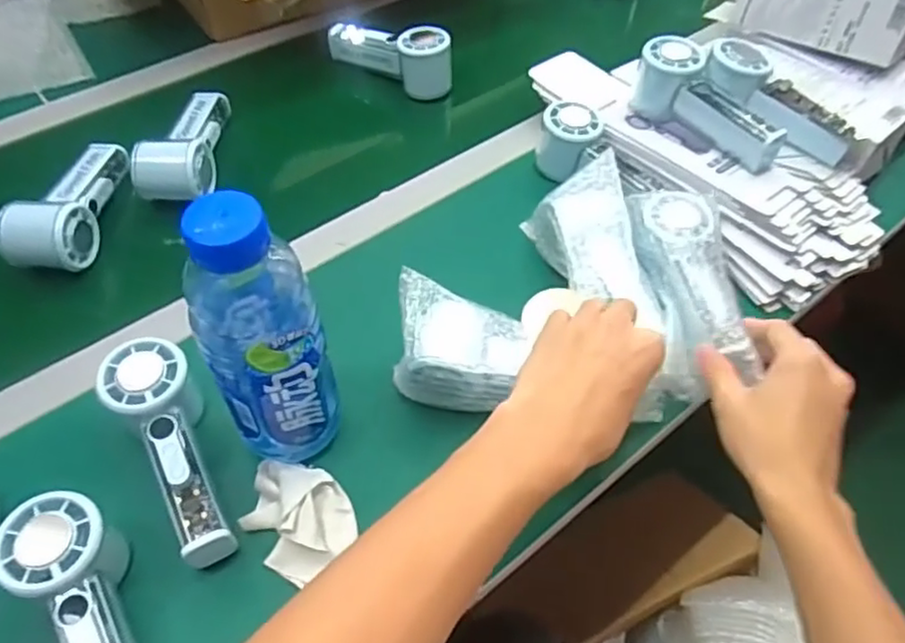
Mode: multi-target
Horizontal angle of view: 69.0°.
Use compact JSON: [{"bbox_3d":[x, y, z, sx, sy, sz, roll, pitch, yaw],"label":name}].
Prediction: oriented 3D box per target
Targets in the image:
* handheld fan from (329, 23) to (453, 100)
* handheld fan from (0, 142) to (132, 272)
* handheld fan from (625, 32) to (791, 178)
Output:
[{"bbox_3d":[-0.069,-0.304,0.743,0.152,0.058,0.051,28,57,18],"label":"handheld fan"},{"bbox_3d":[-0.344,-0.112,0.590,0.057,0.053,0.159,2,53,0],"label":"handheld fan"},{"bbox_3d":[0.240,-0.205,0.611,0.152,0.061,0.060,38,61,24],"label":"handheld fan"}]

